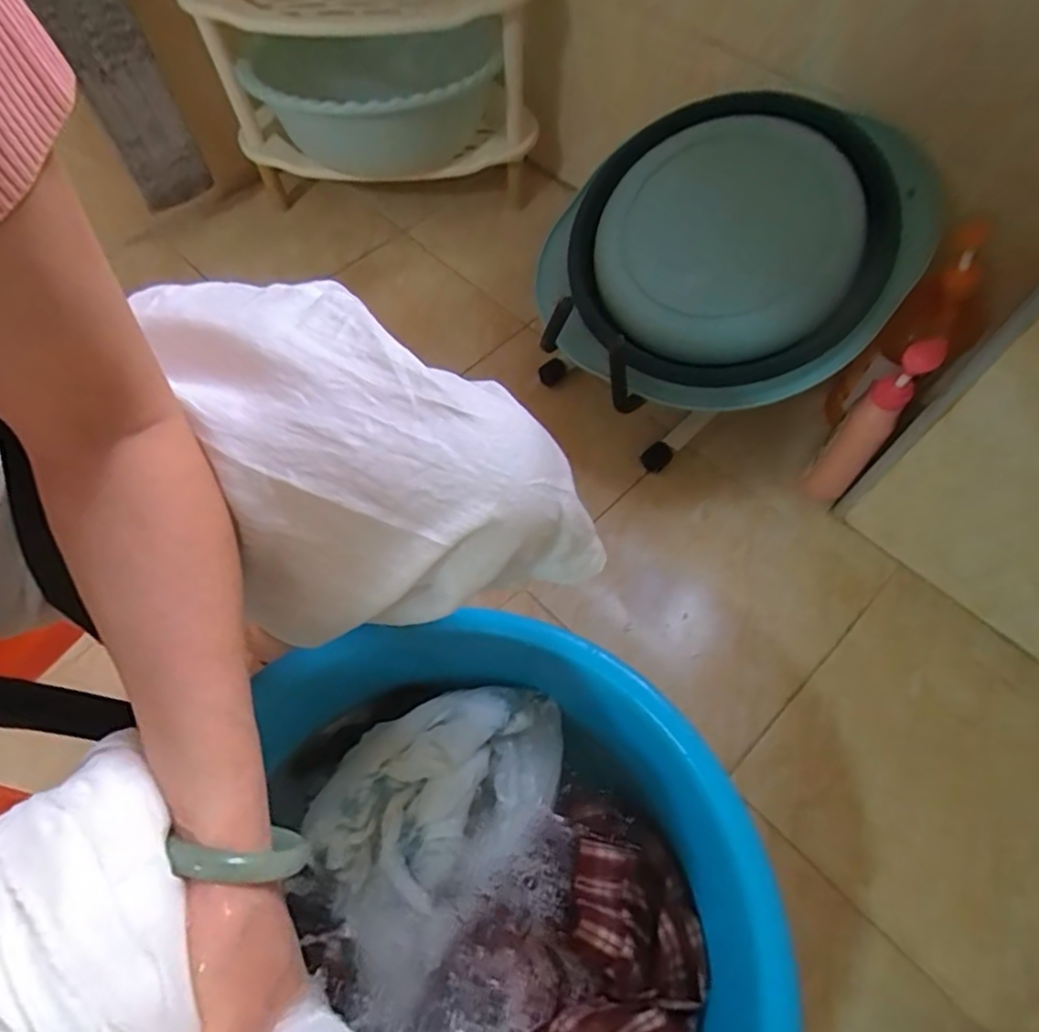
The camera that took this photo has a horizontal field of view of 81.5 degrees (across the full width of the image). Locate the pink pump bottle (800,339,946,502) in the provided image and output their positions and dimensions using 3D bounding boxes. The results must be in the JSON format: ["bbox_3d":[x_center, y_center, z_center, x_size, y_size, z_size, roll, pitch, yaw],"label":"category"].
[{"bbox_3d":[0.393,-0.102,0.679,0.050,0.221,0.070,36,68,17],"label":"pink pump bottle"}]

